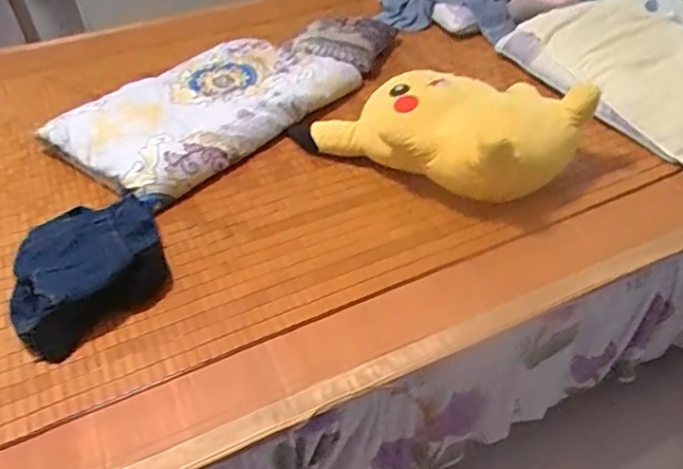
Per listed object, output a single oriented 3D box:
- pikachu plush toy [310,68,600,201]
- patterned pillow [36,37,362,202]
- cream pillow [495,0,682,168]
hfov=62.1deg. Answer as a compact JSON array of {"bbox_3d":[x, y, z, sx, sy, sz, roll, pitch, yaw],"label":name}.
[{"bbox_3d":[0.229,-0.243,1.265,0.529,0.178,0.318,29,51,30],"label":"pikachu plush toy"},{"bbox_3d":[-0.338,-0.359,1.494,0.432,0.138,0.749,29,52,29],"label":"patterned pillow"},{"bbox_3d":[0.765,-0.431,1.443,0.390,0.116,0.716,-22,46,-20],"label":"cream pillow"}]

